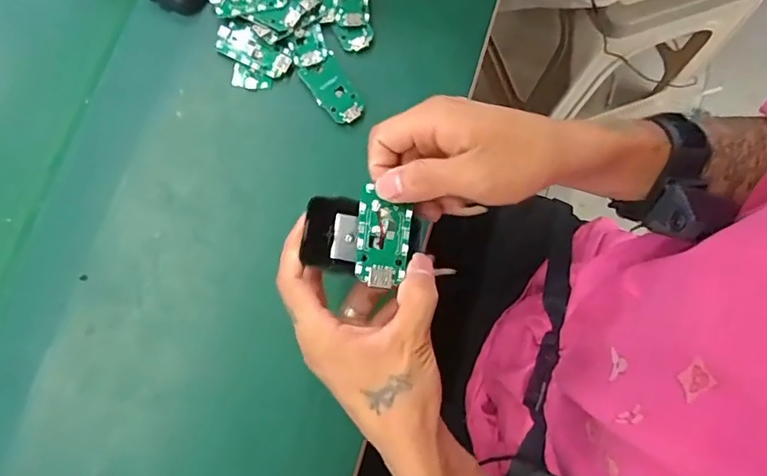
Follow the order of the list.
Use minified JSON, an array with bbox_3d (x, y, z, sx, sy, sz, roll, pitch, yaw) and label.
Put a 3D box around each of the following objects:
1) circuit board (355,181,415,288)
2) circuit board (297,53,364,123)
[{"bbox_3d":[-0.001,0.000,0.305,0.031,0.008,0.056,8,80,0],"label":"circuit board"},{"bbox_3d":[-0.042,-0.125,0.440,0.032,0.004,0.060,-36,82,-8],"label":"circuit board"}]

